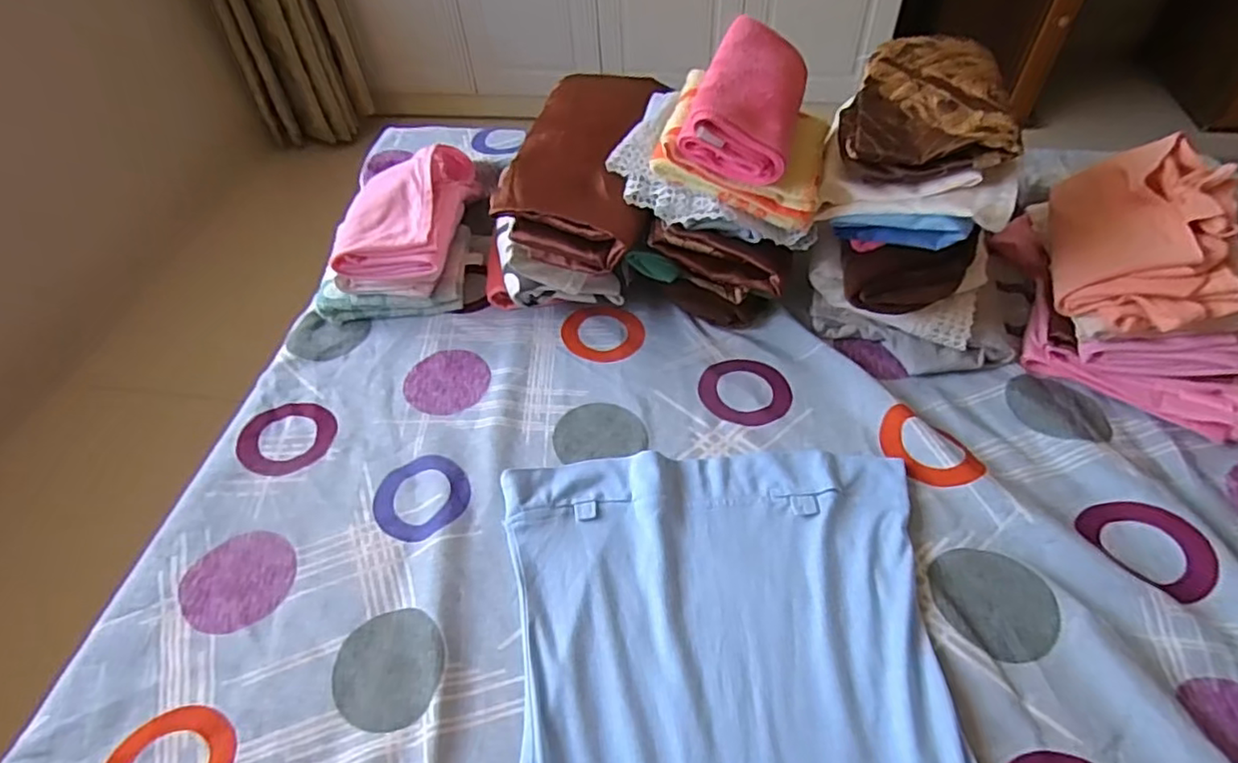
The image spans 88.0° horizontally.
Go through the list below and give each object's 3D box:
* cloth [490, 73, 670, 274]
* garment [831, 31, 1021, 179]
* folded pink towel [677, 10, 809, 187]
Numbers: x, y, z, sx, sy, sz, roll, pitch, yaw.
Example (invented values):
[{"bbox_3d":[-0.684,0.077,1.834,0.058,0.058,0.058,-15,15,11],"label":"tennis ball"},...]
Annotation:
[{"bbox_3d":[-0.041,-0.249,0.702,0.158,0.062,0.274,2,63,6],"label":"cloth"},{"bbox_3d":[0.290,-0.272,0.619,0.140,0.043,0.207,10,51,11],"label":"garment"},{"bbox_3d":[0.122,-0.264,0.603,0.094,0.072,0.163,13,52,14],"label":"folded pink towel"}]

